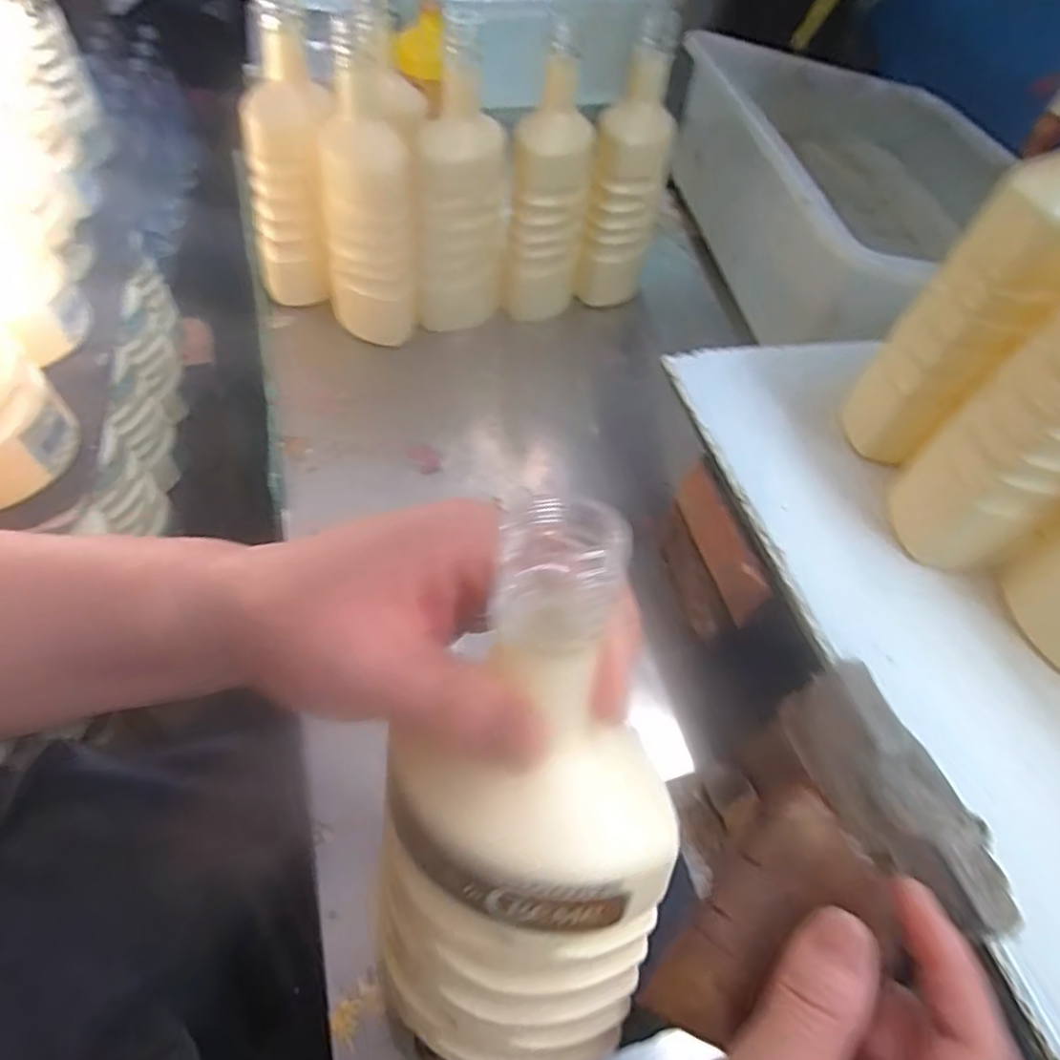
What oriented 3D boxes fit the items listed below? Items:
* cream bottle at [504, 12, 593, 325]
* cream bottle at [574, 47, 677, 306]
[{"bbox_3d":[0.018,-0.317,0.626,0.071,0.230,0.074,13,56,5],"label":"cream bottle"},{"bbox_3d":[0.096,-0.340,0.658,0.071,0.216,0.078,13,56,5],"label":"cream bottle"}]

